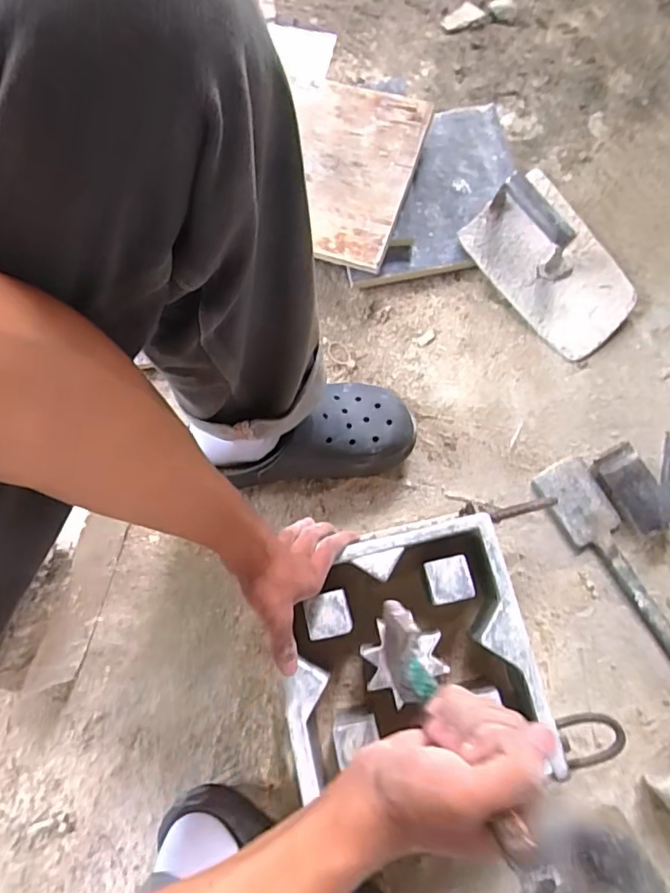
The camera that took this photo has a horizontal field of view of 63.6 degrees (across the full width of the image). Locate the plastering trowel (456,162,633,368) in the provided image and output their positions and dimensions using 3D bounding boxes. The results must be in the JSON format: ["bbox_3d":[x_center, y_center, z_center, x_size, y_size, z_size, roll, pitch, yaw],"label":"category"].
[{"bbox_3d":[0.281,-0.237,0.677,0.144,0.090,0.226,-38,80,-6],"label":"plastering trowel"}]

